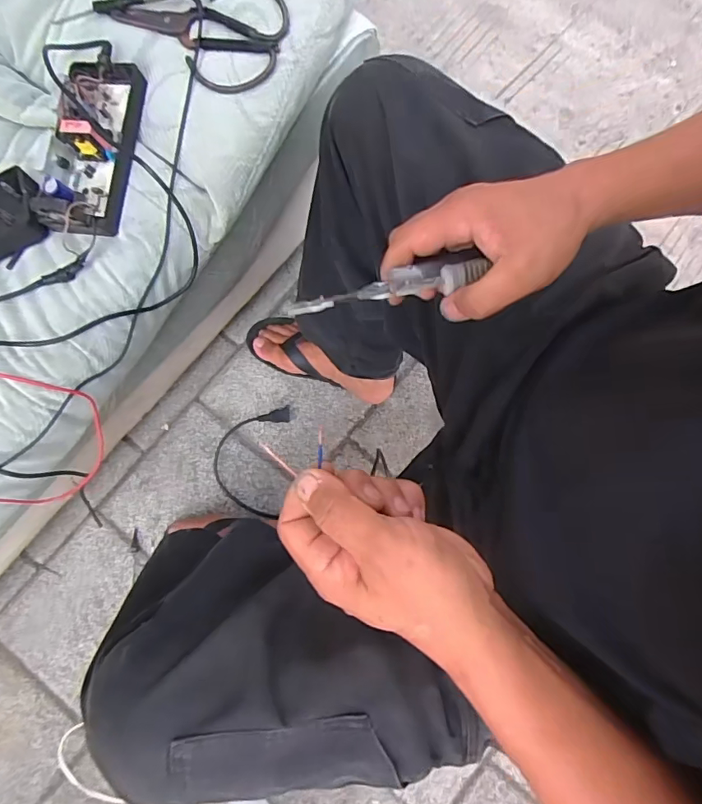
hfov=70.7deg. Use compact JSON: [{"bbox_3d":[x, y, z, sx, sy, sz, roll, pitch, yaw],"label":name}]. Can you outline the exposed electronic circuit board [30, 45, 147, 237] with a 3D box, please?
[{"bbox_3d":[-0.258,-0.263,0.488,0.078,0.046,0.187,9,85,-8],"label":"exposed electronic circuit board"}]

